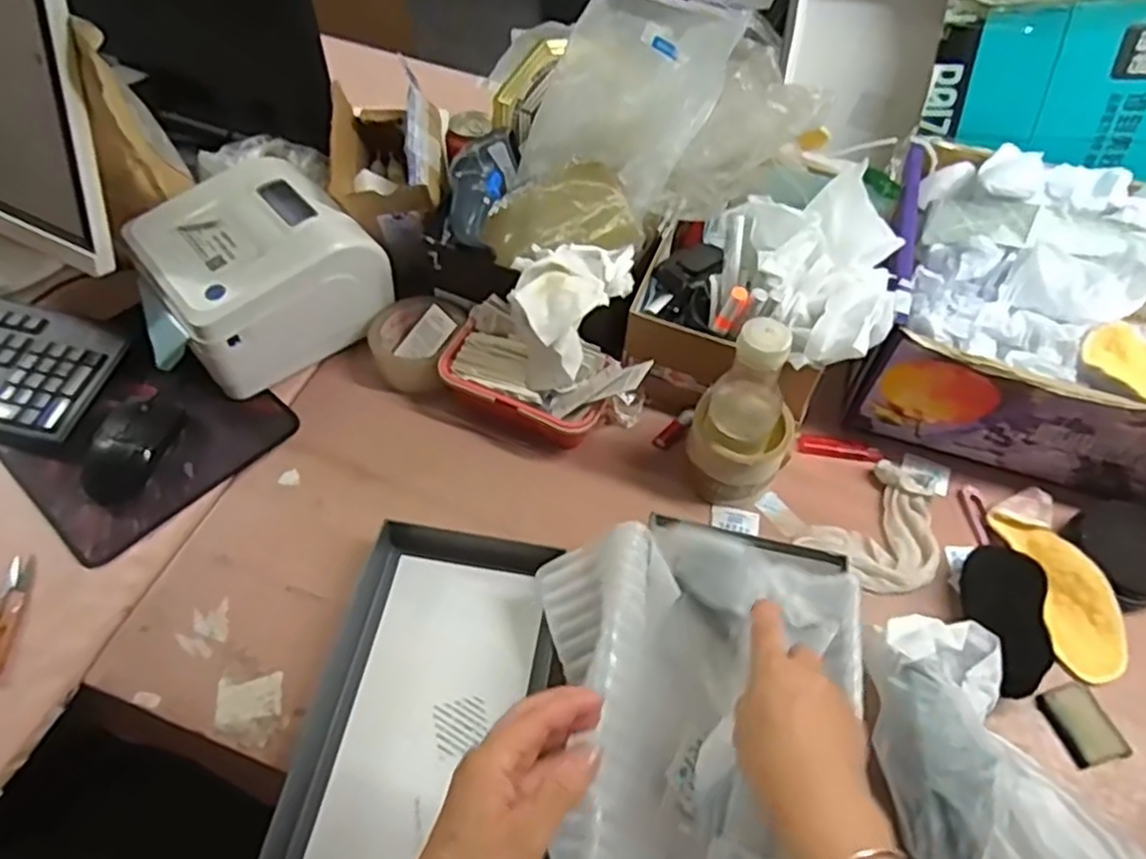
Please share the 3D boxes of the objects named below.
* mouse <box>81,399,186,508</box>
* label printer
[{"bbox_3d":[-0.412,0.014,0.676,0.064,0.036,0.109,15,57,8],"label":"mouse"},{"bbox_3d":[-0.309,-0.156,0.741,0.191,0.140,0.163,-34,63,-23],"label":"label printer"}]

